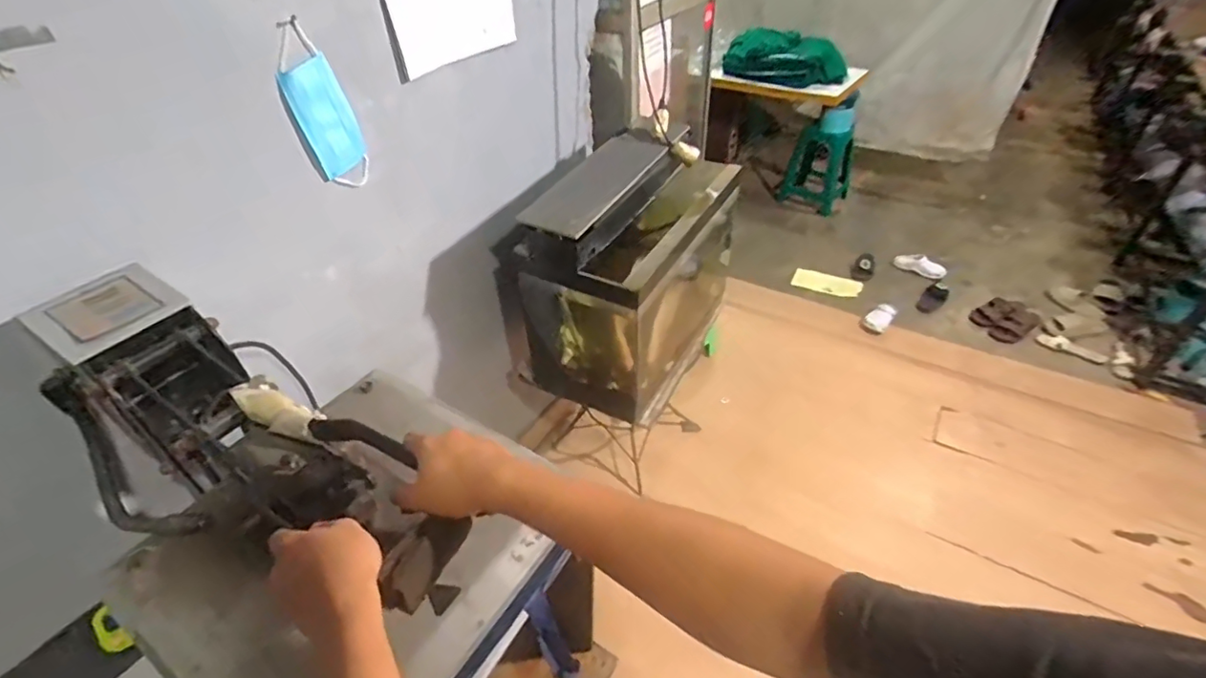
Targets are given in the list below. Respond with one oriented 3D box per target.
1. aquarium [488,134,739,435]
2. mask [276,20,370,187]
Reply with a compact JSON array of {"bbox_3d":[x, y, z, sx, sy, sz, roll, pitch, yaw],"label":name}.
[{"bbox_3d":[0.068,-0.188,1.408,0.343,0.526,0.545,18,45,21],"label":"aquarium"},{"bbox_3d":[-0.447,-0.368,0.892,0.017,0.242,0.106,13,49,21],"label":"mask"}]

